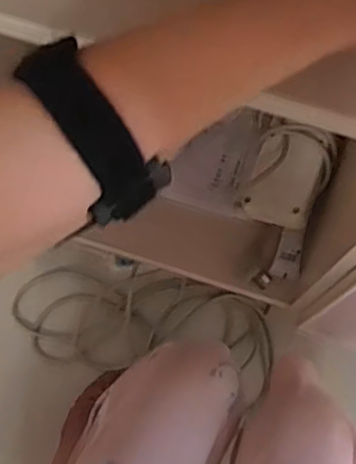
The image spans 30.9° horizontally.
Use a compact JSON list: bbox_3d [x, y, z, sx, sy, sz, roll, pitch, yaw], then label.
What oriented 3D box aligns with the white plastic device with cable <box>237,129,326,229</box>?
[{"bbox_3d":[0.125,-0.060,0.760,0.083,0.032,0.108,26,90,22],"label":"white plastic device with cable"}]

